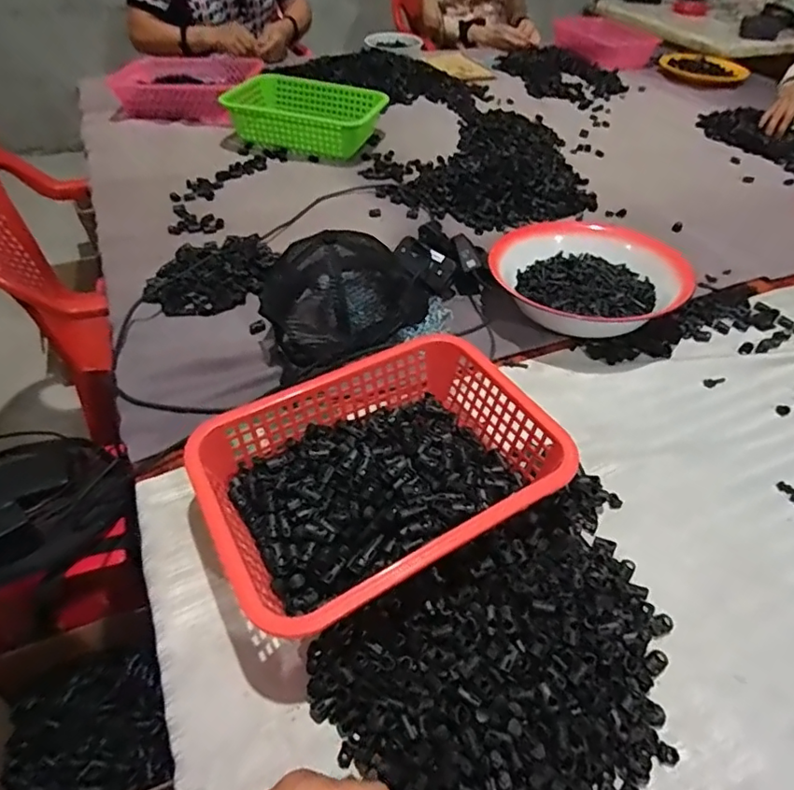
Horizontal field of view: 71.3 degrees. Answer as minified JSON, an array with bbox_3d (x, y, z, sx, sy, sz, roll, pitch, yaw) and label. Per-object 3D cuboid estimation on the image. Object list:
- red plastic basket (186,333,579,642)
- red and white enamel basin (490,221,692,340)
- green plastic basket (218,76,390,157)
[{"bbox_3d":[-0.014,0.075,0.511,0.297,0.083,0.218,-24,51,-22],"label":"red plastic basket"},{"bbox_3d":[0.263,-0.168,0.767,0.254,0.070,0.204,16,48,13],"label":"red and white enamel basin"},{"bbox_3d":[-0.185,-0.576,1.149,0.314,0.086,0.212,4,47,3],"label":"green plastic basket"}]

